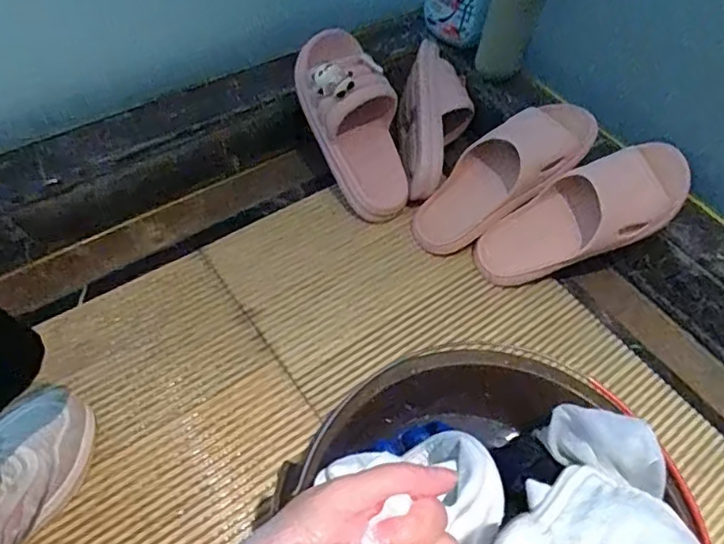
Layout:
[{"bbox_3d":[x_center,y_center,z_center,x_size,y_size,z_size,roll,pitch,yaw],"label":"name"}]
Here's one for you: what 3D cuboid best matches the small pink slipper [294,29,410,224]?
[{"bbox_3d":[-0.011,-0.183,0.717,0.095,0.086,0.239,-25,104,-21],"label":"small pink slipper"}]

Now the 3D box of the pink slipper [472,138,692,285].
[{"bbox_3d":[0.260,-0.064,0.676,0.255,0.062,0.092,-29,55,21],"label":"pink slipper"}]

